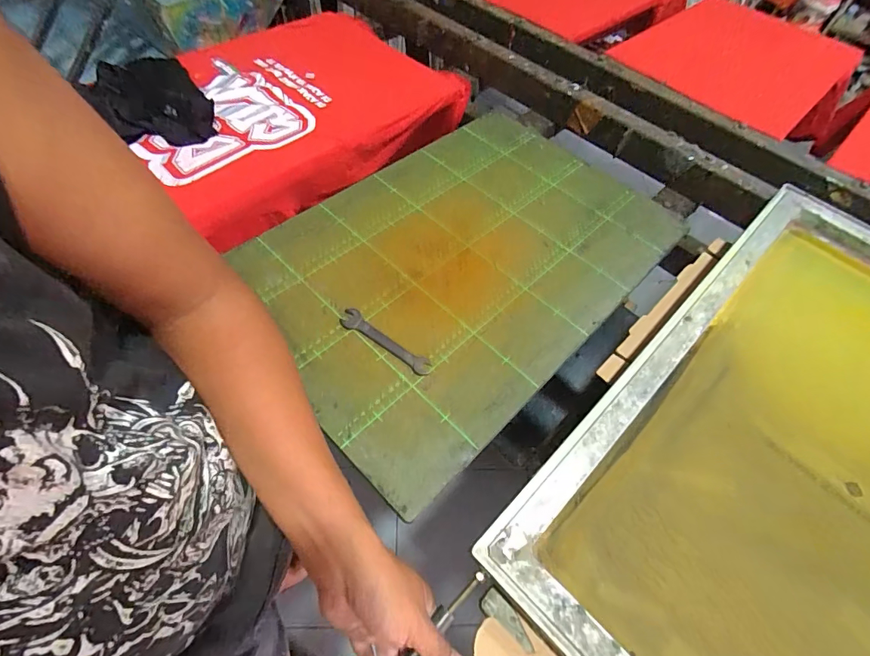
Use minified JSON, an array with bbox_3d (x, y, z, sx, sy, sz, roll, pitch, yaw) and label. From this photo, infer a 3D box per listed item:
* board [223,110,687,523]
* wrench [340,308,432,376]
[{"bbox_3d":[0.037,-0.108,0.586,0.397,0.011,0.569,40,62,20],"label":"board"},{"bbox_3d":[-0.058,0.016,0.494,0.121,0.006,0.024,33,60,15],"label":"wrench"}]

